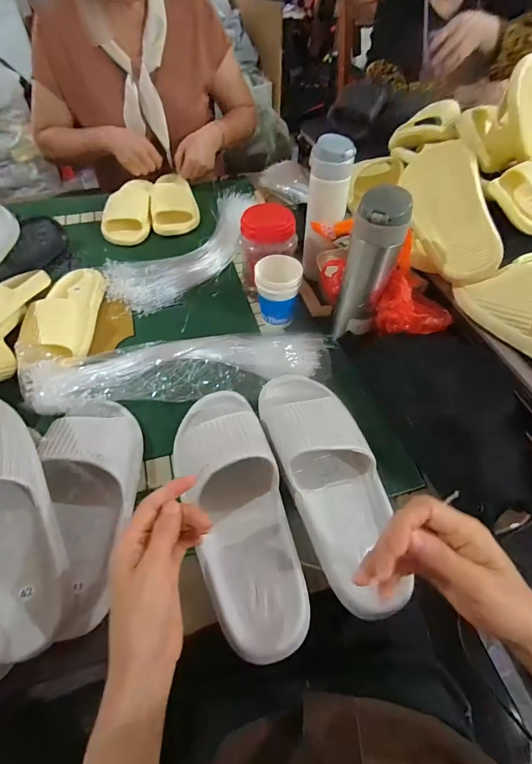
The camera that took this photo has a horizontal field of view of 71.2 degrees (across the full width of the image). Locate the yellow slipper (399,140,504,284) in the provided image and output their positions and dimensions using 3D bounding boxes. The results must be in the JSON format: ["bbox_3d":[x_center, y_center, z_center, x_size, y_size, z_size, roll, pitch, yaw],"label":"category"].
[{"bbox_3d":[0.267,-0.233,0.541,0.095,0.078,0.236,-17,64,30],"label":"yellow slipper"}]

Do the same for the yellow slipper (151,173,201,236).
[{"bbox_3d":[-0.207,-0.424,0.845,0.101,0.060,0.218,-7,52,-5],"label":"yellow slipper"}]

